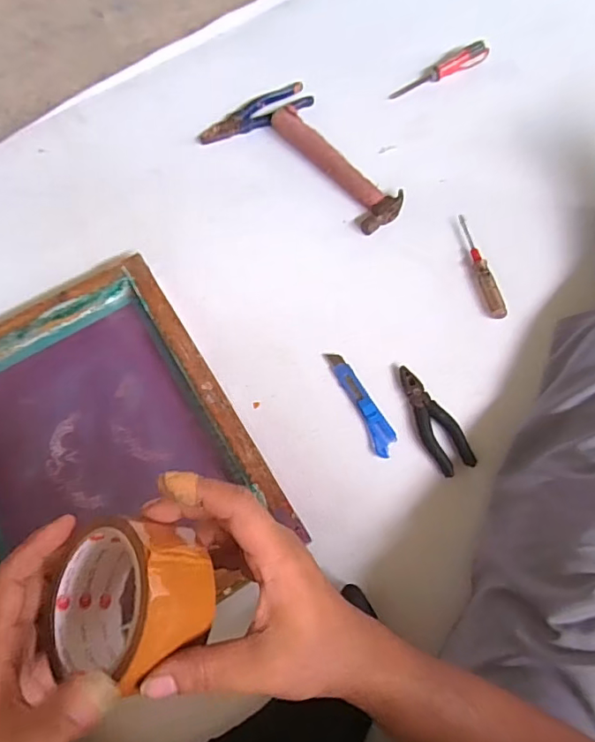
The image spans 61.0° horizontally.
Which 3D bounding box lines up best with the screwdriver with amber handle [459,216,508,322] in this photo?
[{"bbox_3d":[0.264,-0.151,0.729,0.019,0.031,0.171,-10,71,-2],"label":"screwdriver with amber handle"}]

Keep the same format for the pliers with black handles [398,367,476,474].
[{"bbox_3d":[0.172,0.061,0.651,0.048,0.023,0.146,-25,73,-7],"label":"pliers with black handles"}]

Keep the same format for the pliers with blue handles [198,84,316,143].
[{"bbox_3d":[-0.069,-0.428,0.843,0.199,0.013,0.069,-32,73,-9],"label":"pliers with blue handles"}]

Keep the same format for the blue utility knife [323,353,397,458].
[{"bbox_3d":[0.085,0.039,0.667,0.031,0.013,0.155,-24,72,-6],"label":"blue utility knife"}]

